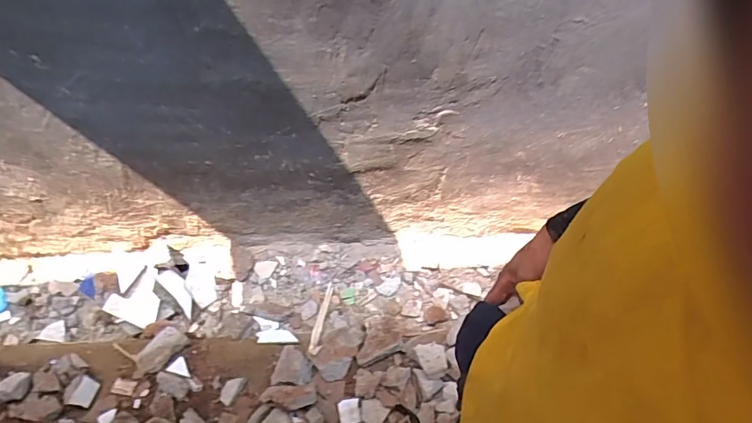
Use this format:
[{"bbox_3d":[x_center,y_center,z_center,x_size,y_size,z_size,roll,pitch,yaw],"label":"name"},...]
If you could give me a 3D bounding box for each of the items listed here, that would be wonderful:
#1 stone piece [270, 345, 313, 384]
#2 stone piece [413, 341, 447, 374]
[{"bbox_3d":[-0.241,0.442,1.383,0.110,0.034,0.105,0,53,-3],"label":"stone piece"},{"bbox_3d":[0.161,0.420,1.375,0.086,0.049,0.083,-12,59,-9],"label":"stone piece"}]

